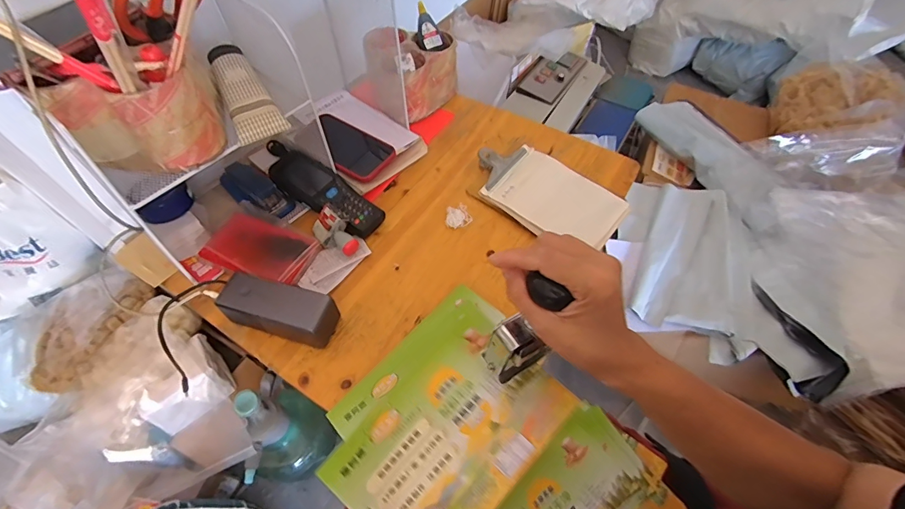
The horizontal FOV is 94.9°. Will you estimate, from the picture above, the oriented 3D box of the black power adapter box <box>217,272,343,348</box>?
[{"bbox_3d":[-0.206,0.066,0.493,0.136,0.050,0.054,14,56,9],"label":"black power adapter box"}]

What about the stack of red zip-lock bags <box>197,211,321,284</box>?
[{"bbox_3d":[-0.260,-0.008,0.561,0.134,0.028,0.085,19,57,13],"label":"stack of red zip-lock bags"}]

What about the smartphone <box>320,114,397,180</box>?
[{"bbox_3d":[-0.163,-0.164,0.631,0.139,0.015,0.082,32,54,10],"label":"smartphone"}]

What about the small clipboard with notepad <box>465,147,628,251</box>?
[{"bbox_3d":[0.138,-0.094,0.627,0.224,0.023,0.136,30,61,20],"label":"small clipboard with notepad"}]

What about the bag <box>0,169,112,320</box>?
[{"bbox_3d":[-0.828,-0.016,0.740,0.196,0.212,0.210,25,59,16],"label":"bag"}]

